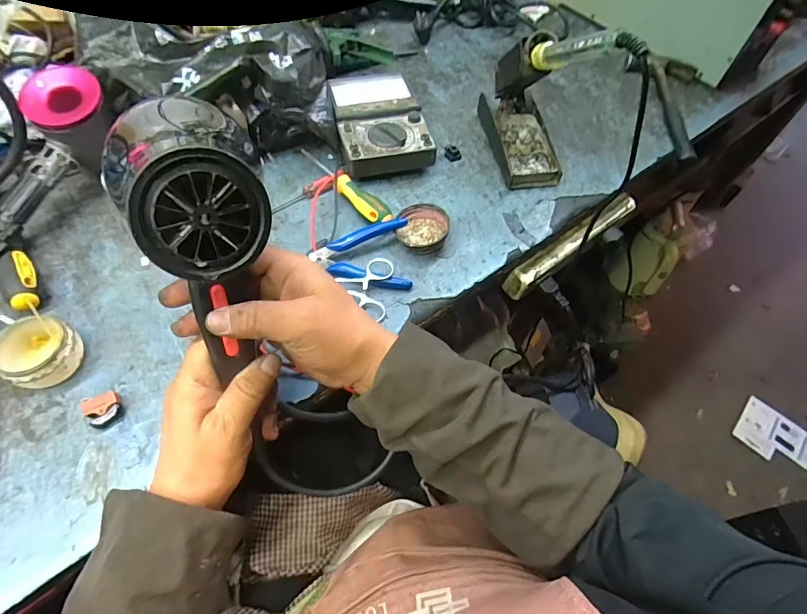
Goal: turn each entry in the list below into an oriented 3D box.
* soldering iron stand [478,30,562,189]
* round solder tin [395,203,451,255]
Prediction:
[{"bbox_3d":[0.153,-0.251,0.553,0.070,0.129,0.161,-8,59,-7],"label":"soldering iron stand"},{"bbox_3d":[0.022,-0.089,0.510,0.058,0.021,0.062,1,58,-2],"label":"round solder tin"}]

